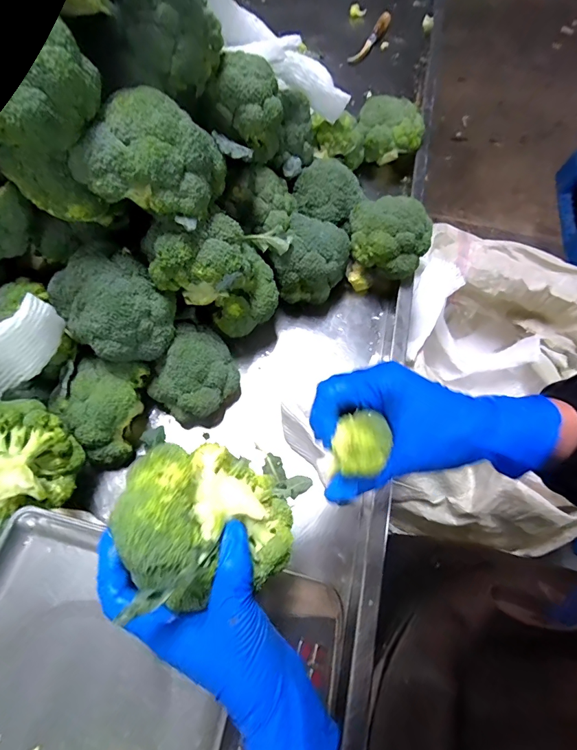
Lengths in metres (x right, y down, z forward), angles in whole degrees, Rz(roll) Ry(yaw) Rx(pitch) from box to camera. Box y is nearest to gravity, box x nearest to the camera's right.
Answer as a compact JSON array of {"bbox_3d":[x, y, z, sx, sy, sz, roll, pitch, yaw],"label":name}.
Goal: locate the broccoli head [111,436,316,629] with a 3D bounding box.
[{"bbox_3d":[-0.052,0.096,0.262,0.115,0.095,0.107,1,66,-2],"label":"broccoli head"}]

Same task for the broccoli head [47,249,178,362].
[{"bbox_3d":[-0.198,-0.078,0.440,0.119,0.090,0.107,39,70,14],"label":"broccoli head"}]

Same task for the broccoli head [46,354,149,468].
[{"bbox_3d":[-0.232,0.044,0.468,0.095,0.084,0.119,10,66,2],"label":"broccoli head"}]

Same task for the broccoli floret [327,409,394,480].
[{"bbox_3d":[0.047,0.045,0.248,0.034,0.029,0.042,15,66,4],"label":"broccoli floret"}]

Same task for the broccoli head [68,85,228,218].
[{"bbox_3d":[-0.134,-0.211,0.385,0.100,0.085,0.119,27,67,9],"label":"broccoli head"}]

